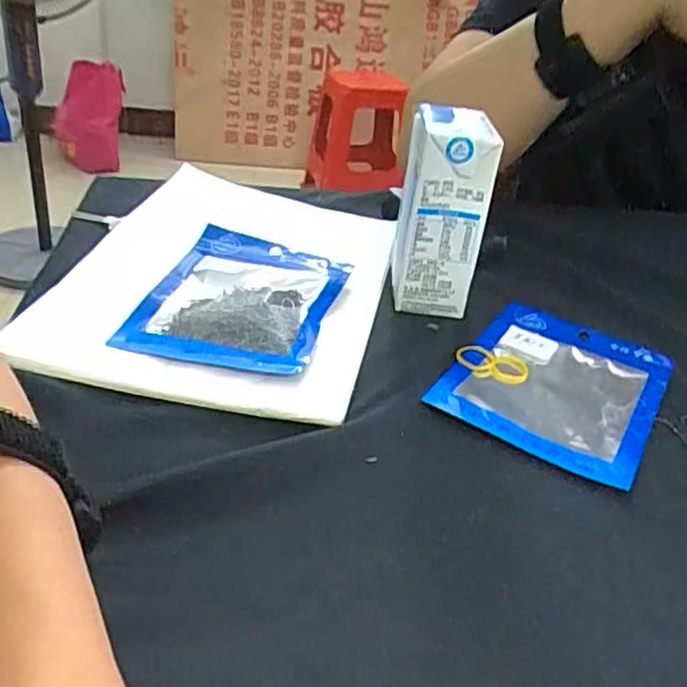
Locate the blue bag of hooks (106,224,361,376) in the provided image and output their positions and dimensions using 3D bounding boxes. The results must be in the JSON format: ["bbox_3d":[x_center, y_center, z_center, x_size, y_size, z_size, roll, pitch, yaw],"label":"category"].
[{"bbox_3d":[-0.055,-0.025,0.375,0.098,0.015,0.129,11,32,7],"label":"blue bag of hooks"}]

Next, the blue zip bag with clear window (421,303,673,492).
[{"bbox_3d":[0.113,0.020,0.352,0.095,0.009,0.137,23,36,24],"label":"blue zip bag with clear window"}]

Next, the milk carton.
[{"bbox_3d":[0.055,-0.072,0.385,0.044,0.106,0.045,6,32,-1],"label":"milk carton"}]

